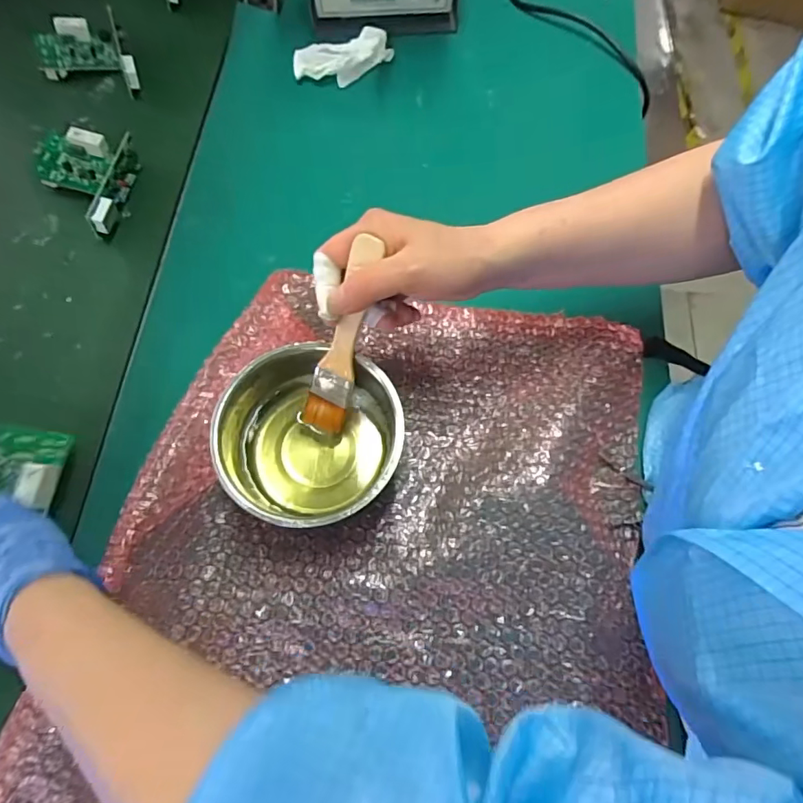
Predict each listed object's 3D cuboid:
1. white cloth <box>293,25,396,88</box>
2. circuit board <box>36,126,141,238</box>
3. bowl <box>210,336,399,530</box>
[{"bbox_3d":[-0.063,-0.378,0.517,0.108,0.024,0.054,-12,71,-8],"label":"white cloth"},{"bbox_3d":[-0.307,-0.209,0.455,0.091,0.028,0.109,2,70,-3],"label":"circuit board"},{"bbox_3d":[-0.060,0.025,0.343,0.115,0.065,0.114,1,70,-3],"label":"bowl"}]

